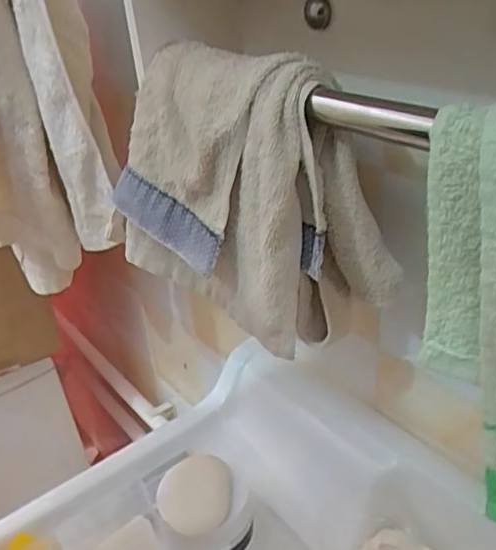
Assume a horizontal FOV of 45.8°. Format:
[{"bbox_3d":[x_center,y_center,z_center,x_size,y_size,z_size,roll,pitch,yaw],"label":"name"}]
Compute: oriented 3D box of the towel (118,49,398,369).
[{"bbox_3d":[-0.004,-0.049,0.380,0.197,0.169,0.063,19,39,36],"label":"towel"}]

